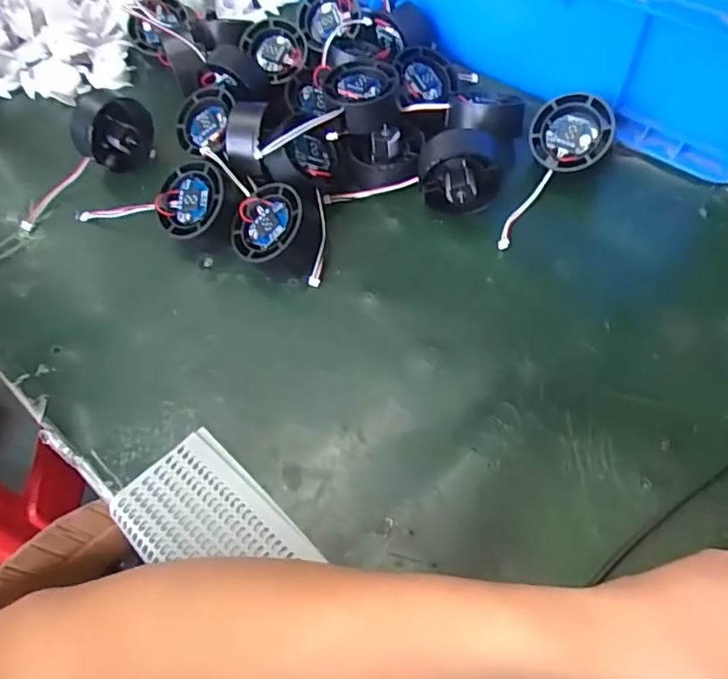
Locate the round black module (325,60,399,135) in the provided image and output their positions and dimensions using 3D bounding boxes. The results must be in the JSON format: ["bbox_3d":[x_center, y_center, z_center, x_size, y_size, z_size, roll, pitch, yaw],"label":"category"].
[{"bbox_3d":[0.000,-0.169,0.413,0.047,0.022,0.053,-9,59,-1],"label":"round black module"}]

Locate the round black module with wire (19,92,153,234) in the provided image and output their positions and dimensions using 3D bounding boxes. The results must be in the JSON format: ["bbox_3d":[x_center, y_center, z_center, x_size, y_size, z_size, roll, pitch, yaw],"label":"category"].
[{"bbox_3d":[-0.204,-0.132,0.427,0.114,0.056,0.040,-33,62,-15],"label":"round black module with wire"}]

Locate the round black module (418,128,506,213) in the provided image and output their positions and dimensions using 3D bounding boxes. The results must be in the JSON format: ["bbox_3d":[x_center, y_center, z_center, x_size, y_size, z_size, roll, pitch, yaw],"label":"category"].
[{"bbox_3d":[0.062,-0.107,0.389,0.055,0.046,0.049,18,62,15],"label":"round black module"}]

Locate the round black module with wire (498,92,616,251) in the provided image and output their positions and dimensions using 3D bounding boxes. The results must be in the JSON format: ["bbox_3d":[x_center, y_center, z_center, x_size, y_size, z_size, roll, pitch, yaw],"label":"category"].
[{"bbox_3d":[0.122,-0.111,0.396,0.051,0.021,0.115,32,92,21],"label":"round black module with wire"}]

